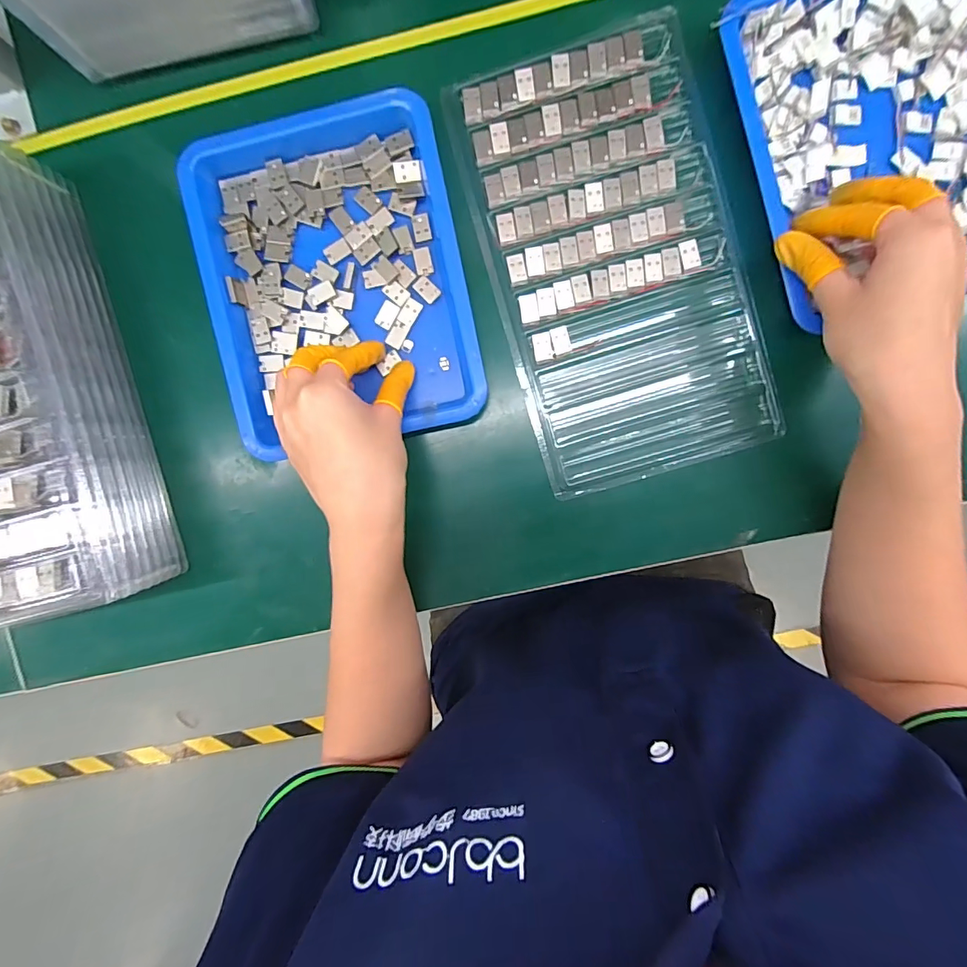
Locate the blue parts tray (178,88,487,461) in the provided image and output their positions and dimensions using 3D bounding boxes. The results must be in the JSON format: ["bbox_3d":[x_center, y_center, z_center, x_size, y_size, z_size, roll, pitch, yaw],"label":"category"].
[{"bbox_3d":[-0.099,-0.140,0.318,0.170,0.031,0.216,-11,94,4],"label":"blue parts tray"}]

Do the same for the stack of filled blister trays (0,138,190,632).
[{"bbox_3d":[-0.337,-0.049,0.312,0.169,0.077,0.288,-12,94,4],"label":"stack of filled blister trays"}]

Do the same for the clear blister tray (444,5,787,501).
[{"bbox_3d":[0.089,-0.148,0.319,0.158,0.008,0.286,-16,94,5],"label":"clear blister tray"}]

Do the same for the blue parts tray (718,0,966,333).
[{"bbox_3d":[0.253,-0.221,0.294,0.166,0.028,0.211,-16,94,5],"label":"blue parts tray"}]

